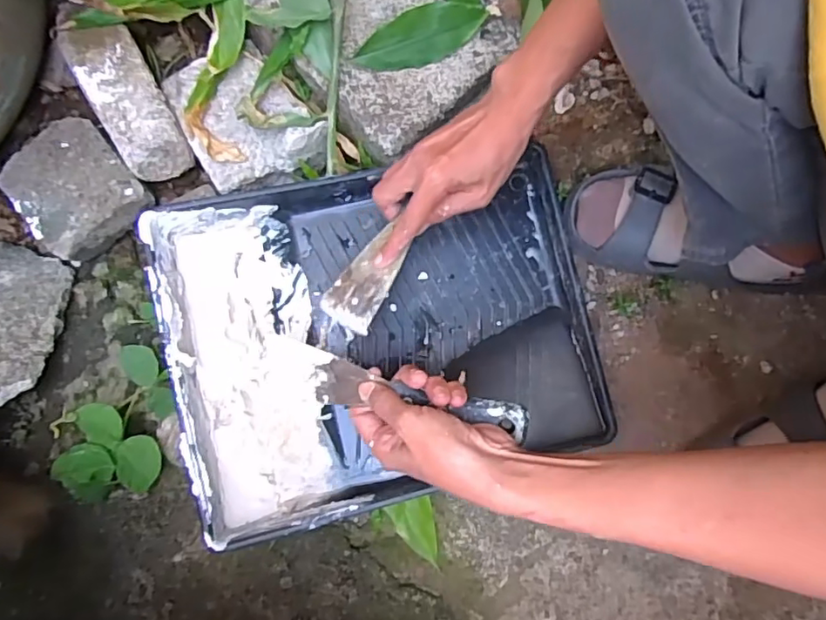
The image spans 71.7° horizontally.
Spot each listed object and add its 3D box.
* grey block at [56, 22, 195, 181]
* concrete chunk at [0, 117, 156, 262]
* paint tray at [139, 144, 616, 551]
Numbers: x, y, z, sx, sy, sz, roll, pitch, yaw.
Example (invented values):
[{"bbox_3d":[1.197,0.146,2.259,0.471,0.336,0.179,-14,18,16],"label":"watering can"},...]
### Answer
[{"bbox_3d":[-0.277,-0.208,0.556,0.064,0.053,0.159,-30,78,-5],"label":"grey block"},{"bbox_3d":[-0.334,-0.121,0.570,0.107,0.040,0.120,-38,79,-7],"label":"concrete chunk"},{"bbox_3d":[-0.020,0.021,0.497,0.348,0.097,0.270,-13,77,-2],"label":"paint tray"}]

